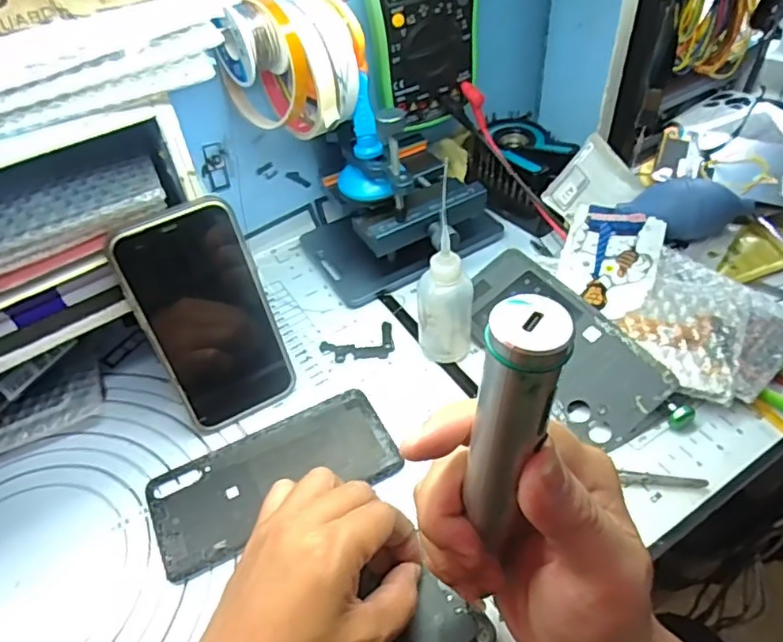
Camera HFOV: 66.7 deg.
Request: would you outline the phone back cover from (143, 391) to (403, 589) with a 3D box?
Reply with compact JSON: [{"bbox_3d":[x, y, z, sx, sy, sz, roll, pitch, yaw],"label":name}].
[{"bbox_3d":[-0.076,0.100,0.387,0.153,0.005,0.074,-23,49,-16],"label":"phone back cover"}]

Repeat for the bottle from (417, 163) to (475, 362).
[{"bbox_3d":[0.036,-0.025,0.391,0.036,0.134,0.031,1,47,6],"label":"bottle"}]

